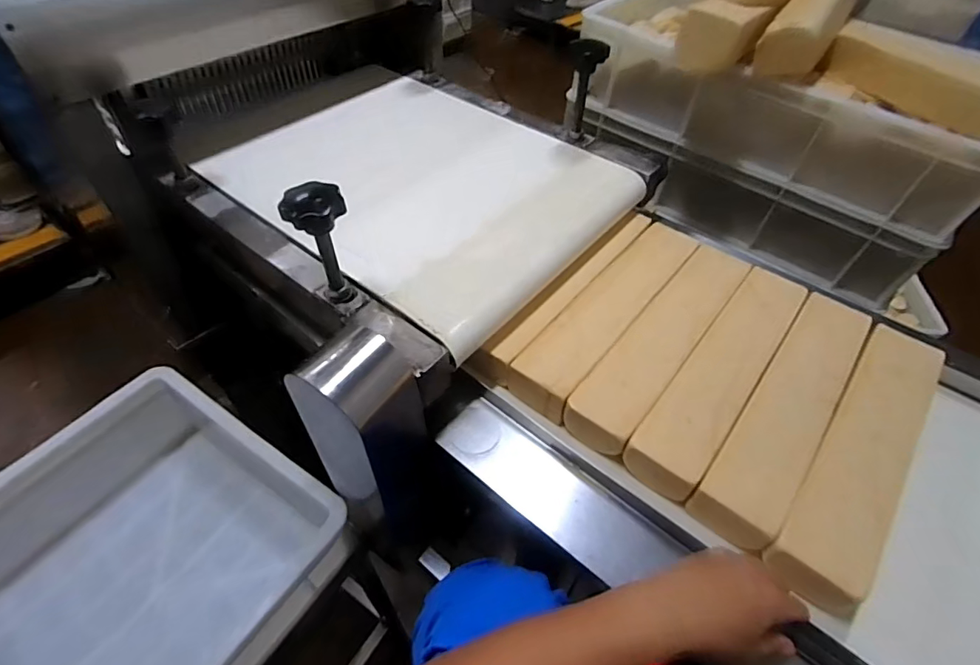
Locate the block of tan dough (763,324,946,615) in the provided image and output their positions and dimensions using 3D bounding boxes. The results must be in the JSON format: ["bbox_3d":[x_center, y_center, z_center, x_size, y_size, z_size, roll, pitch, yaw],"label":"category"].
[{"bbox_3d":[0.403,0.123,0.538,0.087,0.061,0.349,34,56,23],"label":"block of tan dough"}]

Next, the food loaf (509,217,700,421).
[{"bbox_3d":[0.160,-0.029,0.663,0.079,0.054,0.364,33,55,22],"label":"food loaf"}]

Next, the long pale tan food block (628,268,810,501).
[{"bbox_3d":[0.277,0.045,0.601,0.076,0.050,0.351,33,56,23],"label":"long pale tan food block"}]

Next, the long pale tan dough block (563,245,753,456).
[{"bbox_3d":[0.218,0.007,0.635,0.081,0.046,0.359,34,56,23],"label":"long pale tan dough block"}]

